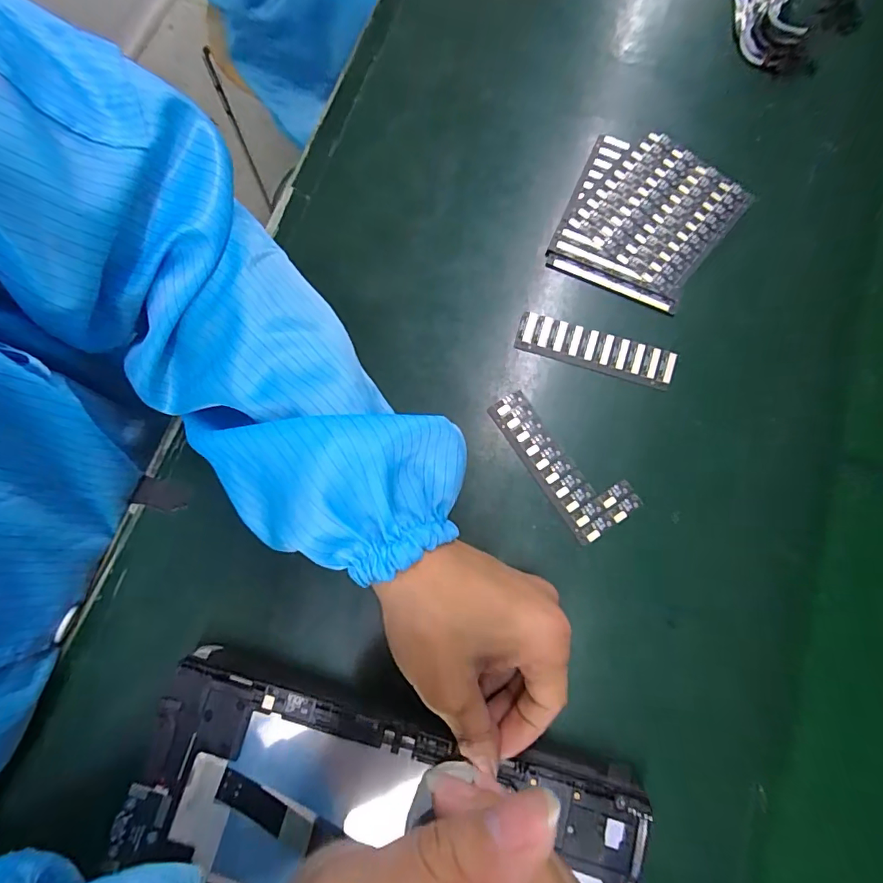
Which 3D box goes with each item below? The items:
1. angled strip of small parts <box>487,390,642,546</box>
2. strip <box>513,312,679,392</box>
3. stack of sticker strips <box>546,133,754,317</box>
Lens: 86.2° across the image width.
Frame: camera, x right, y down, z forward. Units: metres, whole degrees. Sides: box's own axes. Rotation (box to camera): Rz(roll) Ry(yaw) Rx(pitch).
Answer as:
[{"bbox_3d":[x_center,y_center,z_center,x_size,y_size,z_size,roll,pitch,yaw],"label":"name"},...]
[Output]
[{"bbox_3d":[0.073,0.010,0.287,0.043,0.004,0.099,-35,81,-8],"label":"angled strip of small parts"},{"bbox_3d":[0.098,-0.058,0.301,0.100,0.005,0.025,17,78,2],"label":"strip"},{"bbox_3d":[0.141,-0.150,0.321,0.107,0.007,0.119,24,79,4],"label":"stack of sticker strips"}]

